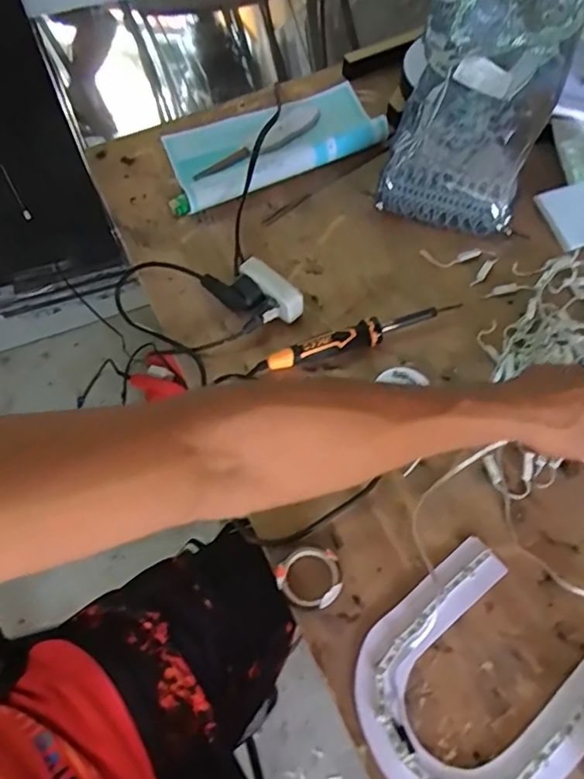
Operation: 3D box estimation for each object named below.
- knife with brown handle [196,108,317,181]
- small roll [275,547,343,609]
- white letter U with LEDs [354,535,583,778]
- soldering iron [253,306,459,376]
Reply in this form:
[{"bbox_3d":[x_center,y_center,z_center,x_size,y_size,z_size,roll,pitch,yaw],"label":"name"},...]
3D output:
[{"bbox_3d":[-0.039,-0.326,0.750,0.203,0.025,0.037,-36,66,-17],"label":"knife with brown handle"},{"bbox_3d":[0.015,0.163,0.488,0.056,0.021,0.049,2,61,3],"label":"small roll"},{"bbox_3d":[0.144,0.238,0.449,0.181,0.010,0.164,-36,66,-17],"label":"white letter U with LEDs"},{"bbox_3d":[0.069,-0.053,0.596,0.229,0.028,0.023,-16,62,-8],"label":"soldering iron"}]

